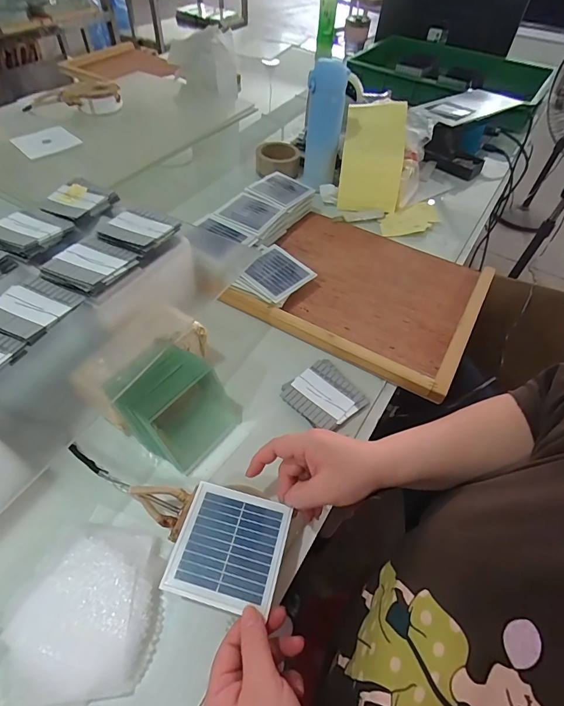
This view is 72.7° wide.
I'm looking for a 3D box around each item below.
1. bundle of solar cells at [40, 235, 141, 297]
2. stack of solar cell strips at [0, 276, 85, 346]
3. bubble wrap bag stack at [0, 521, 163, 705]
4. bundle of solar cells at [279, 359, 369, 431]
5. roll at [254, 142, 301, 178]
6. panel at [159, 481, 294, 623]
[{"bbox_3d":[-0.237,-0.112,0.470,0.087,0.010,0.089,24,54,15],"label":"bundle of solar cells"},{"bbox_3d":[-0.282,-0.056,0.425,0.096,0.008,0.083,22,54,13],"label":"stack of solar cell strips"},{"bbox_3d":[-0.172,0.221,0.338,0.127,0.024,0.126,5,52,1],"label":"bubble wrap bag stack"},{"bbox_3d":[0.053,0.056,0.488,0.080,0.017,0.085,-31,60,-24],"label":"bundle of solar cells"},{"bbox_3d":[-0.009,-0.417,0.841,0.094,0.043,0.094,2,52,-2],"label":"roll"},{"bbox_3d":[-0.047,0.175,0.349,0.095,0.006,0.093,13,52,7],"label":"panel"}]

